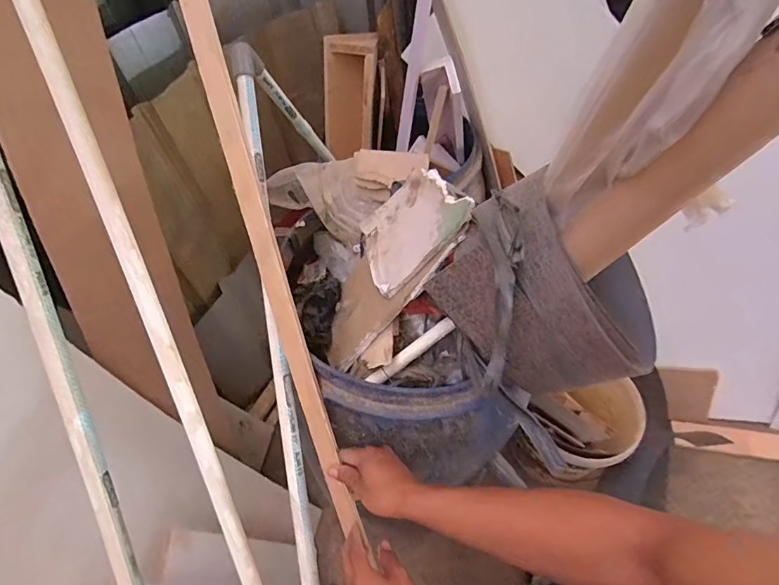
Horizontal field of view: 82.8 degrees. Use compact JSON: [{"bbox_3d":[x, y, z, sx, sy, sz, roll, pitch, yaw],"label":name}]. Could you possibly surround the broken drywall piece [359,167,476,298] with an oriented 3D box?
[{"bbox_3d":[0.029,-0.100,0.661,0.178,0.017,0.160,-46,42,22],"label":"broken drywall piece"}]

